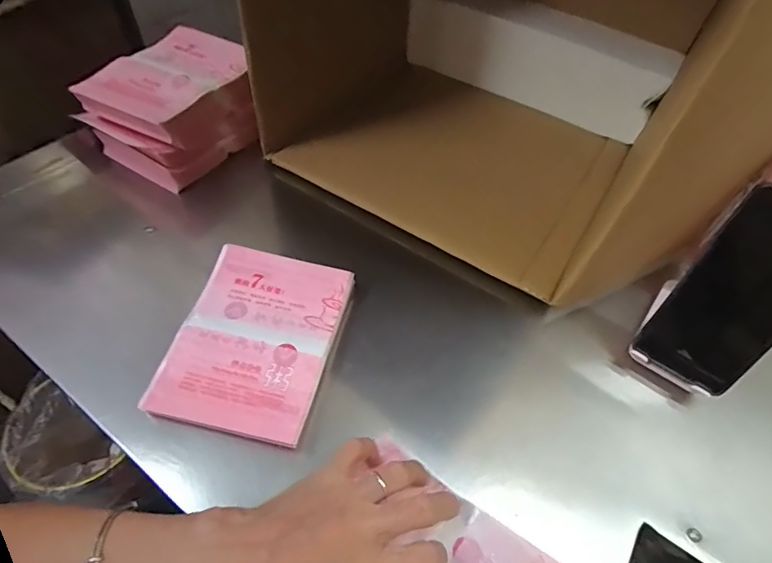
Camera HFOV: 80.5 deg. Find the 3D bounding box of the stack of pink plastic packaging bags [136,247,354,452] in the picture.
[{"bbox_3d":[-0.107,0.045,0.382,0.121,0.016,0.160,13,53,6],"label":"stack of pink plastic packaging bags"}]

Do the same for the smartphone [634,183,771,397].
[{"bbox_3d":[0.271,0.013,0.351,0.007,0.158,0.074,-16,46,-45],"label":"smartphone"}]

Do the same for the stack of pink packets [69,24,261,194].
[{"bbox_3d":[-0.237,-0.204,0.525,0.137,0.083,0.172,34,58,20],"label":"stack of pink packets"}]

